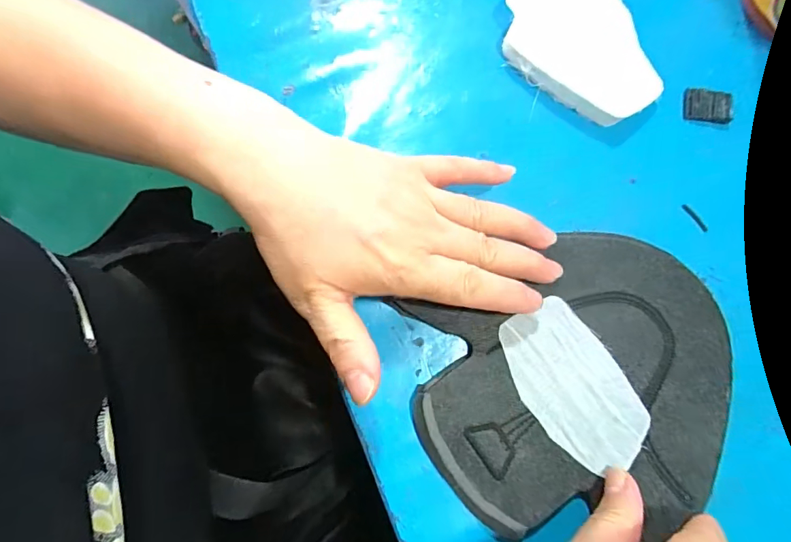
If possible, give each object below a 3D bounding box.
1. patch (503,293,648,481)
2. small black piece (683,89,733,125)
[{"bbox_3d":[0.095,0.061,0.245,0.052,0.005,0.090,-35,81,-6],"label":"patch"},{"bbox_3d":[0.192,-0.100,0.283,0.027,0.005,0.020,10,80,0],"label":"small black piece"}]

